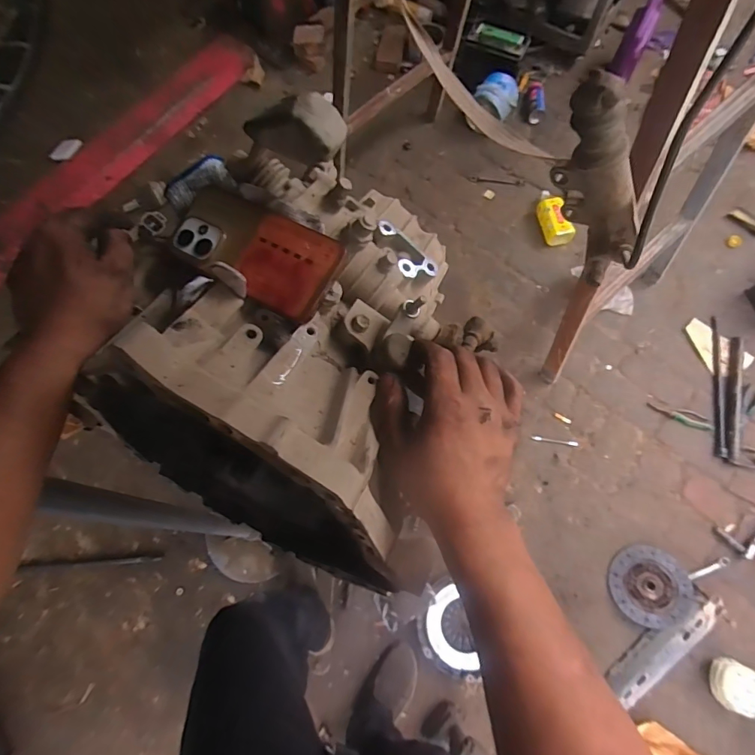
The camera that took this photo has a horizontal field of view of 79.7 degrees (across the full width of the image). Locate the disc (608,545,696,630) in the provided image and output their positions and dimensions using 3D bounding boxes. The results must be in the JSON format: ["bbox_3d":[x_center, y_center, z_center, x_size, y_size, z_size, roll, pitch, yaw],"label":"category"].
[{"bbox_3d":[0.760,0.582,1.261,0.199,0.034,0.203,-12,61,22],"label":"disc"}]

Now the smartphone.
[{"bbox_3d":[-0.104,-0.109,0.387,0.153,0.015,0.074,27,74,10],"label":"smartphone"}]

